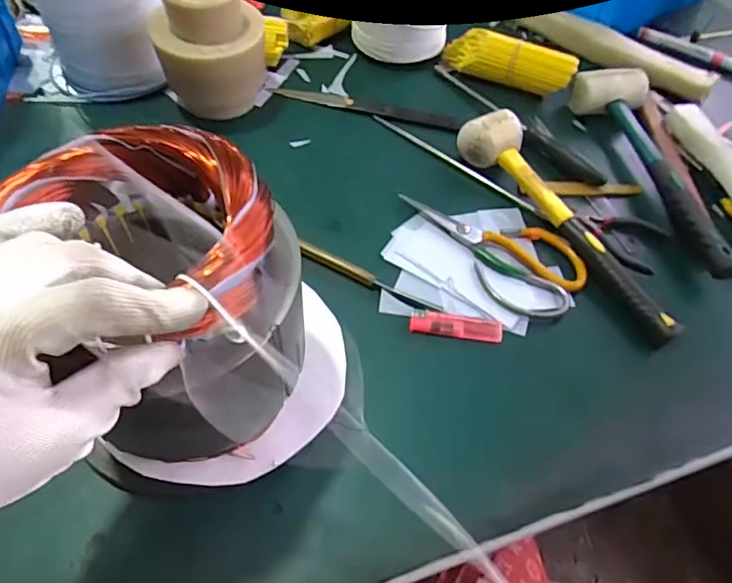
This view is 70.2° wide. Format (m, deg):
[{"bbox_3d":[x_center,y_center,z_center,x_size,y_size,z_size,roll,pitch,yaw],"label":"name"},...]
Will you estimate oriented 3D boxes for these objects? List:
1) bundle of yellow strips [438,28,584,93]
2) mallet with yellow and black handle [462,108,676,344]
[{"bbox_3d":[0.166,-0.275,0.620,0.156,0.043,0.039,30,60,16],"label":"bundle of yellow strips"},{"bbox_3d":[0.191,-0.072,0.490,0.052,0.046,0.272,-27,61,-19],"label":"mallet with yellow and black handle"}]

